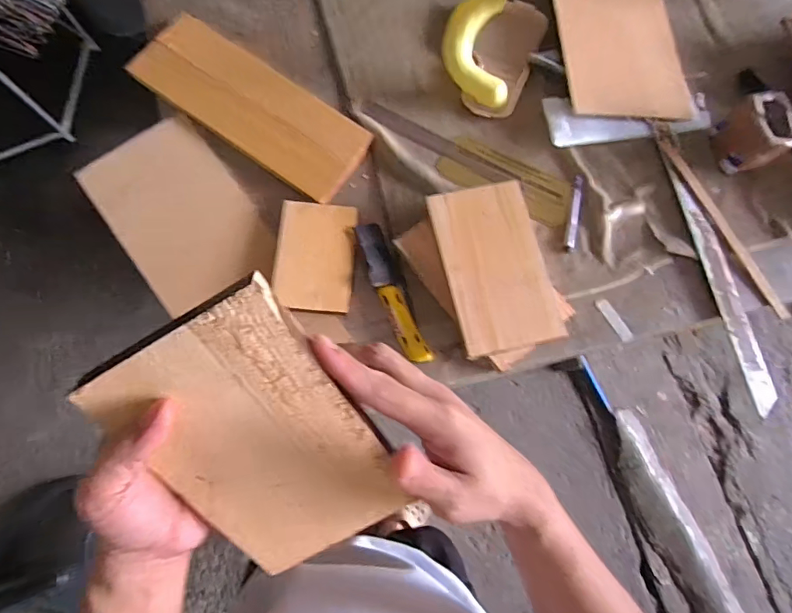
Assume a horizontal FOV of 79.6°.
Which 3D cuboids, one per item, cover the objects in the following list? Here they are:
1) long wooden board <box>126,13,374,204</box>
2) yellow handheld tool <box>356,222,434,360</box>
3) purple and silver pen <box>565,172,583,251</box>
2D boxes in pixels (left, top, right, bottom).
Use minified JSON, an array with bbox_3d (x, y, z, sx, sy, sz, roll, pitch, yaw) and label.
[{"bbox_3d":[-0.233,-0.327,0.771,0.387,0.015,0.139,35,84,1],"label":"long wooden board"},{"bbox_3d":[-0.010,-0.021,0.721,0.050,0.031,0.233,-20,76,-5],"label":"yellow handheld tool"},{"bbox_3d":[0.287,-0.151,0.761,0.019,0.012,0.131,10,76,3],"label":"purple and silver pen"}]

